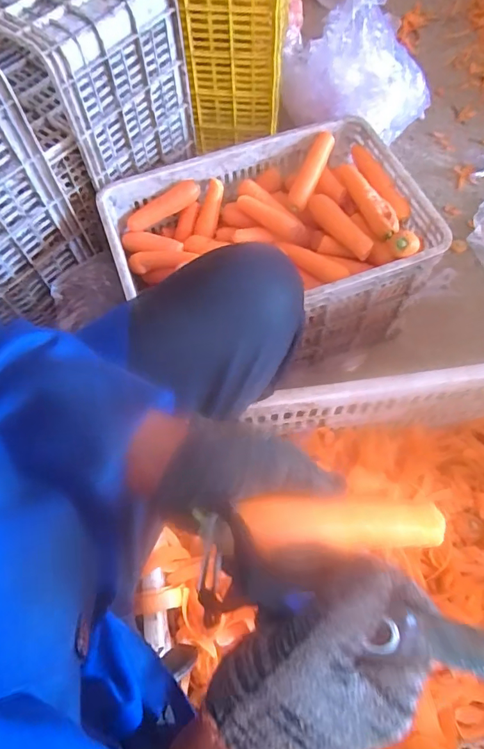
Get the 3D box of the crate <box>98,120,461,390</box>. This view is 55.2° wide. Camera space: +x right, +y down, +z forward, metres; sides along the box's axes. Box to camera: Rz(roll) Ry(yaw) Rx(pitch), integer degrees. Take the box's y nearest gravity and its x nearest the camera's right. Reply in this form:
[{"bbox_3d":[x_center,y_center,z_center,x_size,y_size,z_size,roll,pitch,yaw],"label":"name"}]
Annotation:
[{"bbox_3d":[0.066,-0.215,0.878,0.562,0.243,0.379,-14,65,-4],"label":"crate"}]

